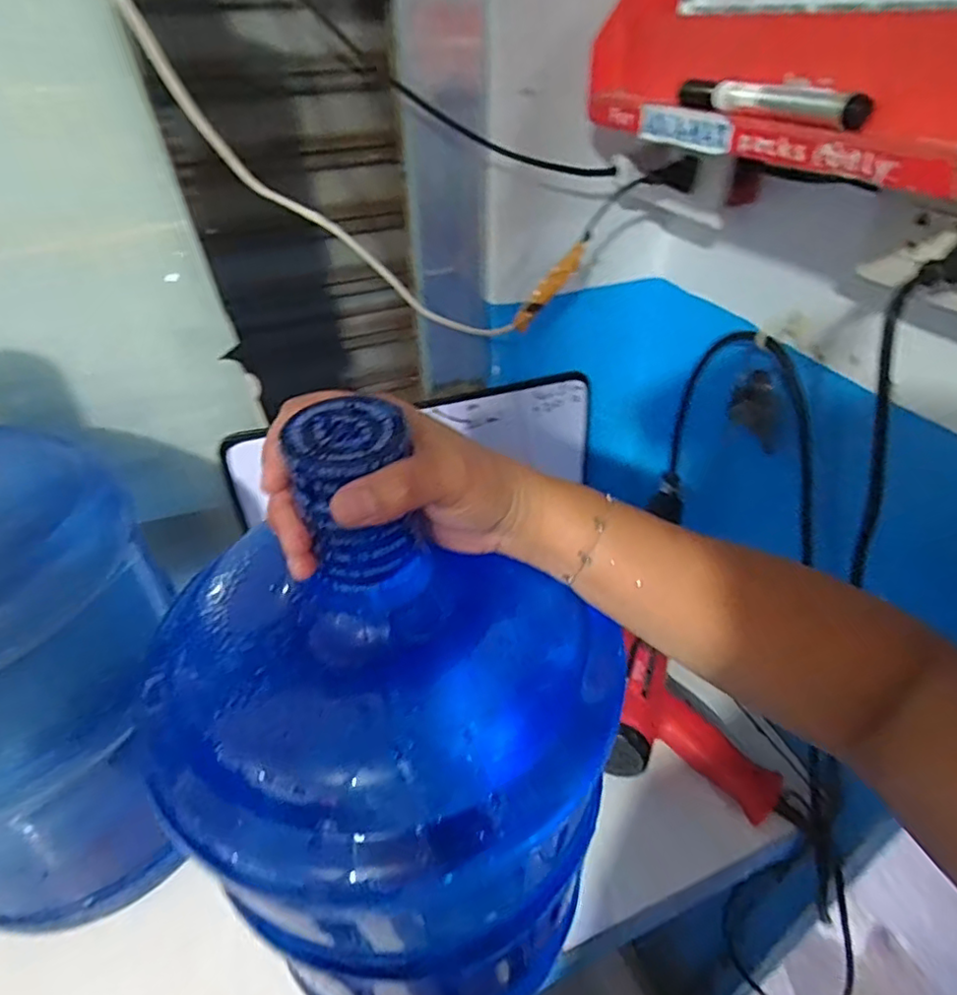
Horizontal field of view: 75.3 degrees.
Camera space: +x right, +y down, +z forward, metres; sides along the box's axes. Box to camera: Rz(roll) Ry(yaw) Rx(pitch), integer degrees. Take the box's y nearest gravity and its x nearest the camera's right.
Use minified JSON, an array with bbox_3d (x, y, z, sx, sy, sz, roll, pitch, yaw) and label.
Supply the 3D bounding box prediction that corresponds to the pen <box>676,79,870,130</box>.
[{"bbox_3d":[0.159,-0.225,0.351,0.016,0.015,0.140,-17,42,-18],"label":"pen"}]

